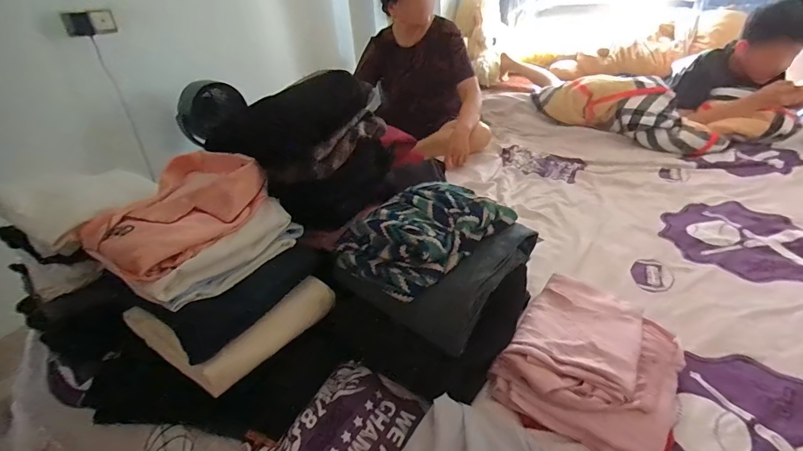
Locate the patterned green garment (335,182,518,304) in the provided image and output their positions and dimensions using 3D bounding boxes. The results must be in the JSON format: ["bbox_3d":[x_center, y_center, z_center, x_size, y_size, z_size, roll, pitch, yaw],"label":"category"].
[{"bbox_3d":[0.034,0.005,0.671,0.183,0.075,0.249,23,40,38],"label":"patterned green garment"}]

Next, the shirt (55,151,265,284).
[{"bbox_3d":[-0.338,-0.033,0.596,0.205,0.078,0.224,19,38,34],"label":"shirt"}]

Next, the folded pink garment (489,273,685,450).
[{"bbox_3d":[0.295,0.201,0.621,0.226,0.056,0.266,17,37,32],"label":"folded pink garment"}]

